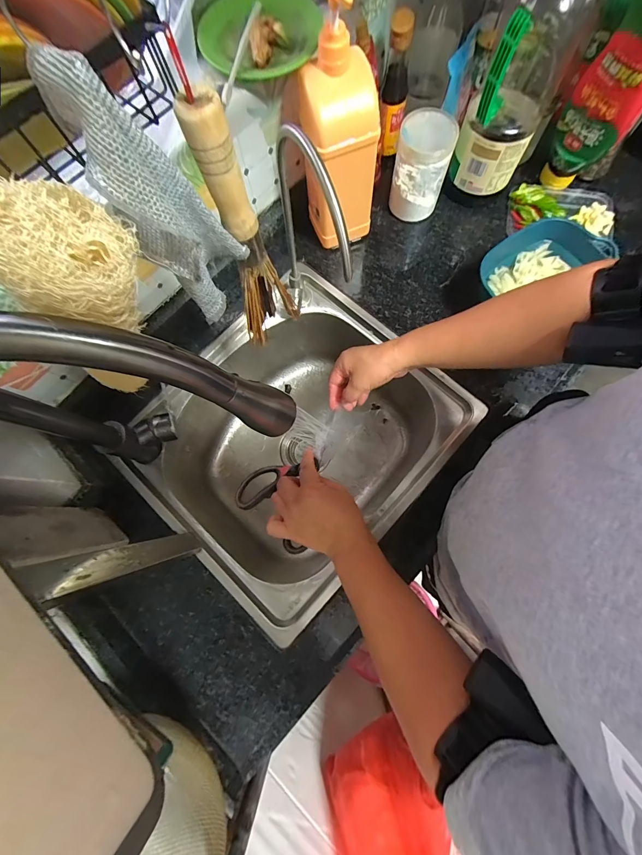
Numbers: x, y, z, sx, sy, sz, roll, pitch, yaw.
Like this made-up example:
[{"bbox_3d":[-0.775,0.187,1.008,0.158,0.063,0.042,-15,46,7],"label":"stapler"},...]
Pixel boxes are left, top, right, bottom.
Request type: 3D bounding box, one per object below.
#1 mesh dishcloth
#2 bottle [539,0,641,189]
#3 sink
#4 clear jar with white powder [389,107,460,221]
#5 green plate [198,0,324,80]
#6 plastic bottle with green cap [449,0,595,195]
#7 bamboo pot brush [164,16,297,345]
[{"bbox_3d":[-0.099,-0.146,0.230,0.067,0.160,0.047,-27,78,-4],"label":"mesh dishcloth"},{"bbox_3d":[0.406,-0.462,0.475,0.090,0.238,0.062,28,80,8],"label":"bottle"},{"bbox_3d":[-0.036,0.027,0.615,0.396,0.213,0.453,42,82,10],"label":"sink"},{"bbox_3d":[0.160,-0.417,0.540,0.082,0.127,0.074,15,78,5],"label":"clear jar with white powder"},{"bbox_3d":[-0.074,-0.476,0.399,0.144,0.025,0.137,0,77,2],"label":"green plate"},{"bbox_3d":[0.273,-0.475,0.446,0.102,0.258,0.100,27,79,7],"label":"plastic bottle with green cap"},{"bbox_3d":[-0.064,-0.163,0.312,0.057,0.265,0.043,-11,77,-1],"label":"bamboo pot brush"}]

